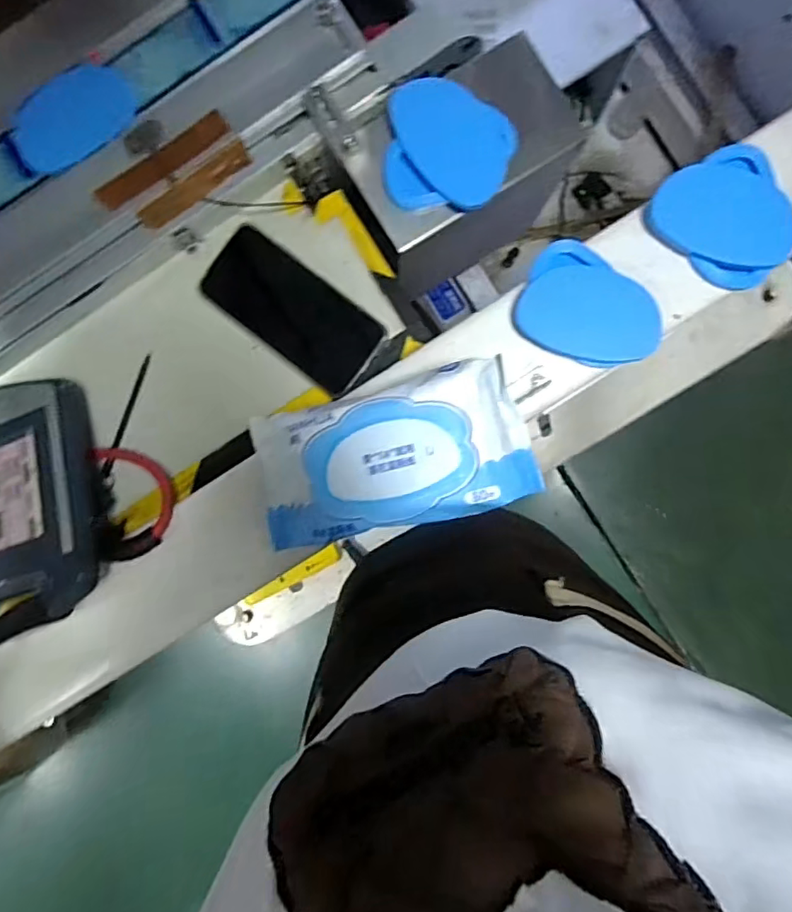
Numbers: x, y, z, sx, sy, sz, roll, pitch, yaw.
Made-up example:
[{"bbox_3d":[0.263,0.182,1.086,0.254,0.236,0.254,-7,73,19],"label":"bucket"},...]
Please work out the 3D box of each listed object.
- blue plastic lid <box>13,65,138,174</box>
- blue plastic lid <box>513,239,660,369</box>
[{"bbox_3d":[-0.273,-0.288,0.482,0.103,0.018,0.065,-41,88,4],"label":"blue plastic lid"},{"bbox_3d":[0.154,-0.118,0.445,0.108,0.021,0.082,24,93,3],"label":"blue plastic lid"}]

